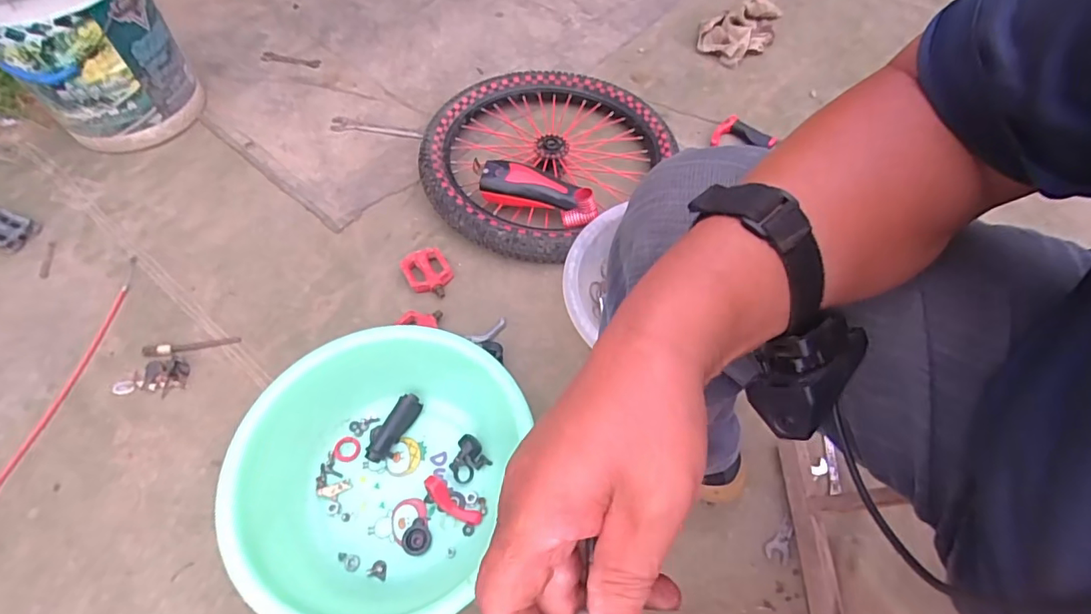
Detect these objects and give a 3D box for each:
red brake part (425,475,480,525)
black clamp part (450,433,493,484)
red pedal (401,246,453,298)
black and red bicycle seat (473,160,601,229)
[{"bbox_3d":[-0.123,0.255,0.693,0.087,0.011,0.024,37,60,5],"label":"red brake part"},{"bbox_3d":[-0.108,0.206,0.727,0.051,0.031,0.048,-34,64,-24],"label":"black clamp part"},{"bbox_3d":[-0.197,-0.061,0.893,0.071,0.022,0.098,-26,61,-20],"label":"red pedal"},{"bbox_3d":[-0.015,-0.210,0.936,0.231,0.070,0.073,19,57,9],"label":"black and red bicycle seat"}]

